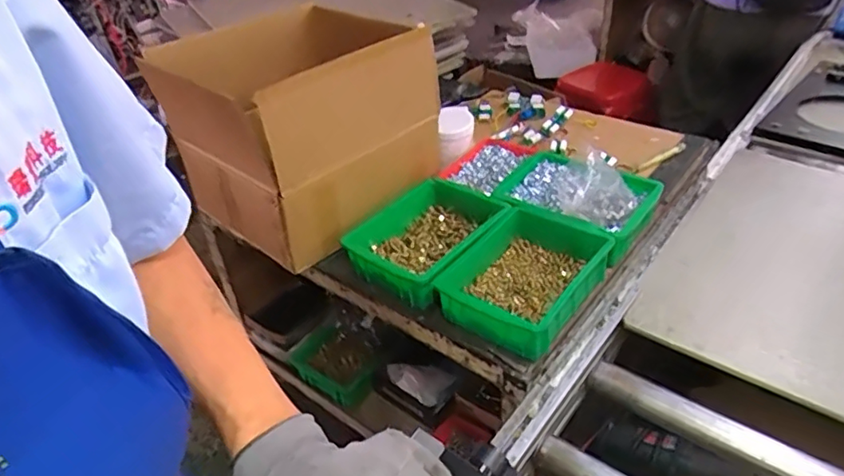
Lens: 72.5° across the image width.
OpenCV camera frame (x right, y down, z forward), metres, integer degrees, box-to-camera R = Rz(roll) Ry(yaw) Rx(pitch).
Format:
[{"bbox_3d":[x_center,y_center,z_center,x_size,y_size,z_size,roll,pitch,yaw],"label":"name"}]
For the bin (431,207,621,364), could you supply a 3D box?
[{"bbox_3d":[0.153,0.067,0.895,0.199,0.093,0.243,20,42,34],"label":"bin"}]

